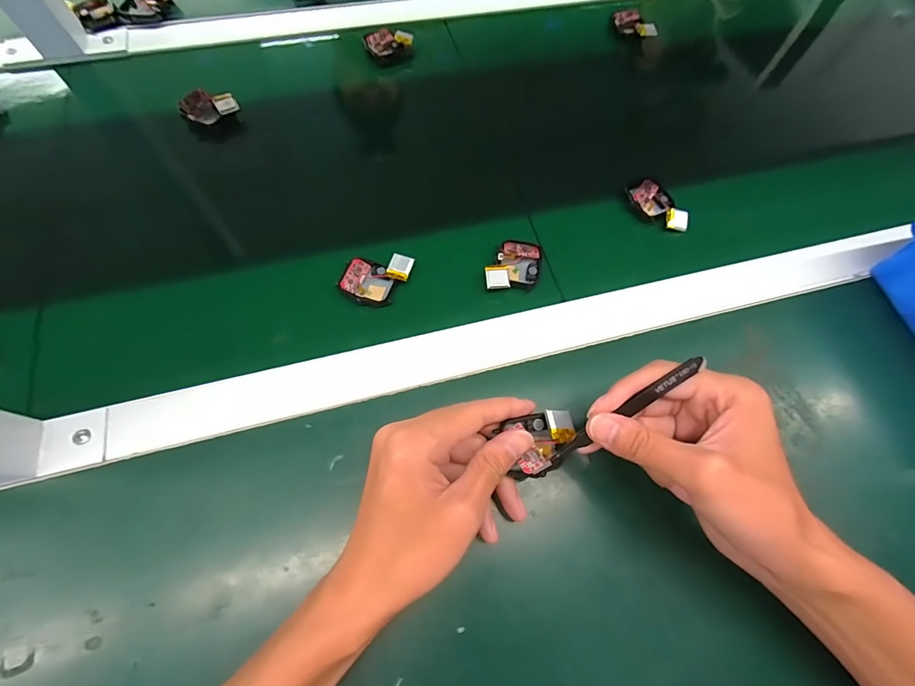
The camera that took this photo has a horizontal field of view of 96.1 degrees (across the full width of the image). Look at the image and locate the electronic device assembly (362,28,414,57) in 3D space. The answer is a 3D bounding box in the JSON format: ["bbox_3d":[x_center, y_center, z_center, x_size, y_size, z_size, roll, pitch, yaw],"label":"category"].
[{"bbox_3d":[-0.078,-0.338,0.465,0.053,0.020,0.031,-19,60,-7],"label":"electronic device assembly"}]

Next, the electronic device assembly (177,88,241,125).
[{"bbox_3d":[-0.247,-0.236,0.407,0.047,0.015,0.037,-37,63,-17],"label":"electronic device assembly"}]

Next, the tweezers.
[{"bbox_3d":[0.100,0.040,0.246,0.106,0.006,0.008,-36,61,6],"label":"tweezers"}]

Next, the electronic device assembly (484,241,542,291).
[{"bbox_3d":[0.048,-0.064,0.354,0.049,0.020,0.044,-6,59,1],"label":"electronic device assembly"}]

